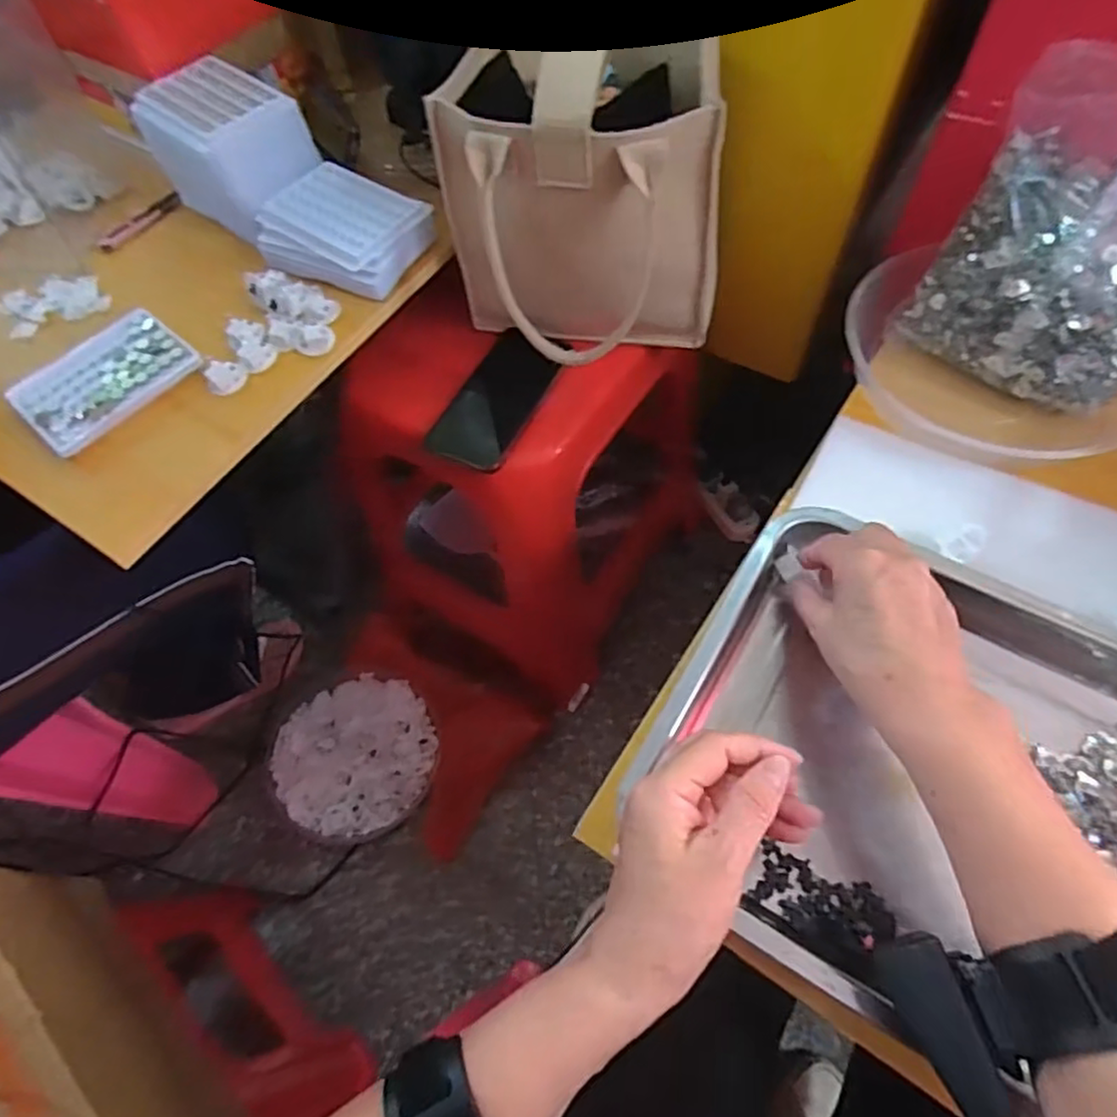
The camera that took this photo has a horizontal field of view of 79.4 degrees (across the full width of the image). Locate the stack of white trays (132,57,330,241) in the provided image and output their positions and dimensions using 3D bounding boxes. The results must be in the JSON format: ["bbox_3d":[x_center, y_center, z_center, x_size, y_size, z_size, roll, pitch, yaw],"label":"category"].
[{"bbox_3d":[-0.340,-0.420,0.704,0.169,0.120,0.105,37,70,21],"label":"stack of white trays"}]

